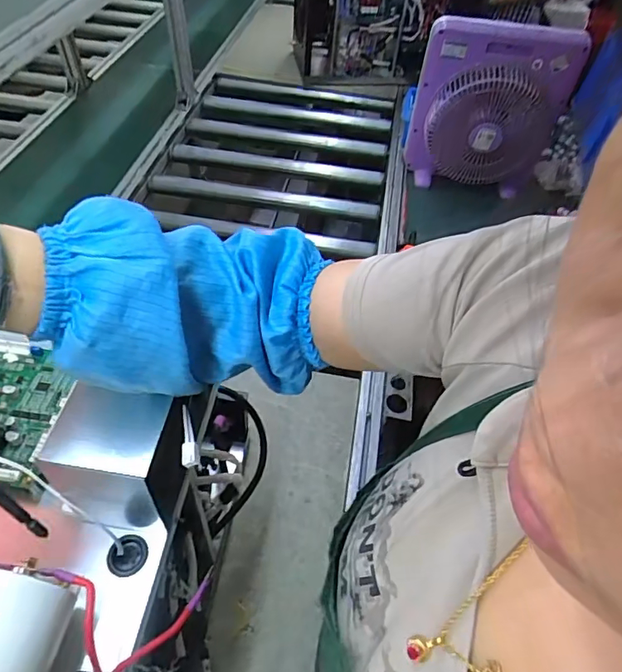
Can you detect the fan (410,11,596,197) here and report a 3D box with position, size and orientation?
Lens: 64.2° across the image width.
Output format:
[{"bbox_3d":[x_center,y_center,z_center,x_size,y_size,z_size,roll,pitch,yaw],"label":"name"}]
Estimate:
[{"bbox_3d":[0.388,-0.493,1.106,0.307,0.351,0.098,17,51,10],"label":"fan"}]

